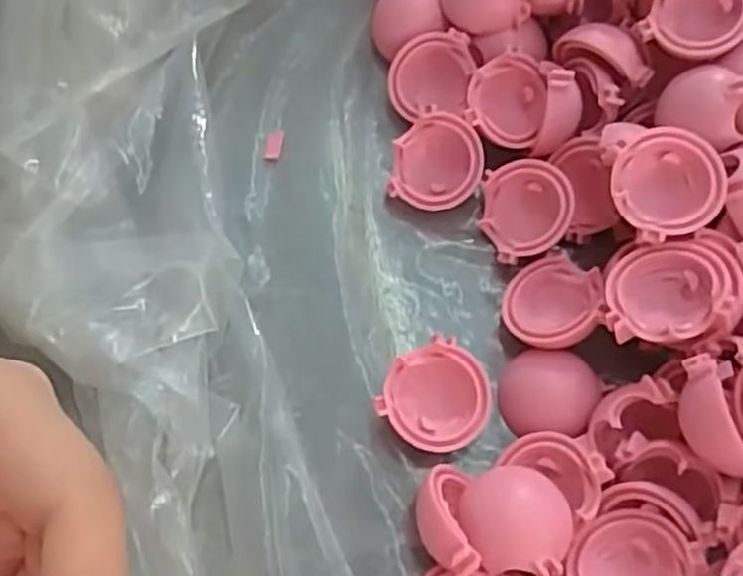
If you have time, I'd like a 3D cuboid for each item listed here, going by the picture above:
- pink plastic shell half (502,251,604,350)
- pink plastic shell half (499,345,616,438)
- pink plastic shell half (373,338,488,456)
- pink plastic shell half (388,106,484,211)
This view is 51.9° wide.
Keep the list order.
[{"bbox_3d":[0.054,0.006,0.226,0.030,0.015,0.030,-12,46,13],"label":"pink plastic shell half"},{"bbox_3d":[0.051,0.029,0.216,0.026,0.013,0.024,1,68,-1],"label":"pink plastic shell half"},{"bbox_3d":[0.018,0.031,0.213,0.029,0.012,0.028,-35,73,-14],"label":"pink plastic shell half"},{"bbox_3d":[0.021,-0.040,0.242,0.028,0.009,0.030,8,93,21],"label":"pink plastic shell half"}]

